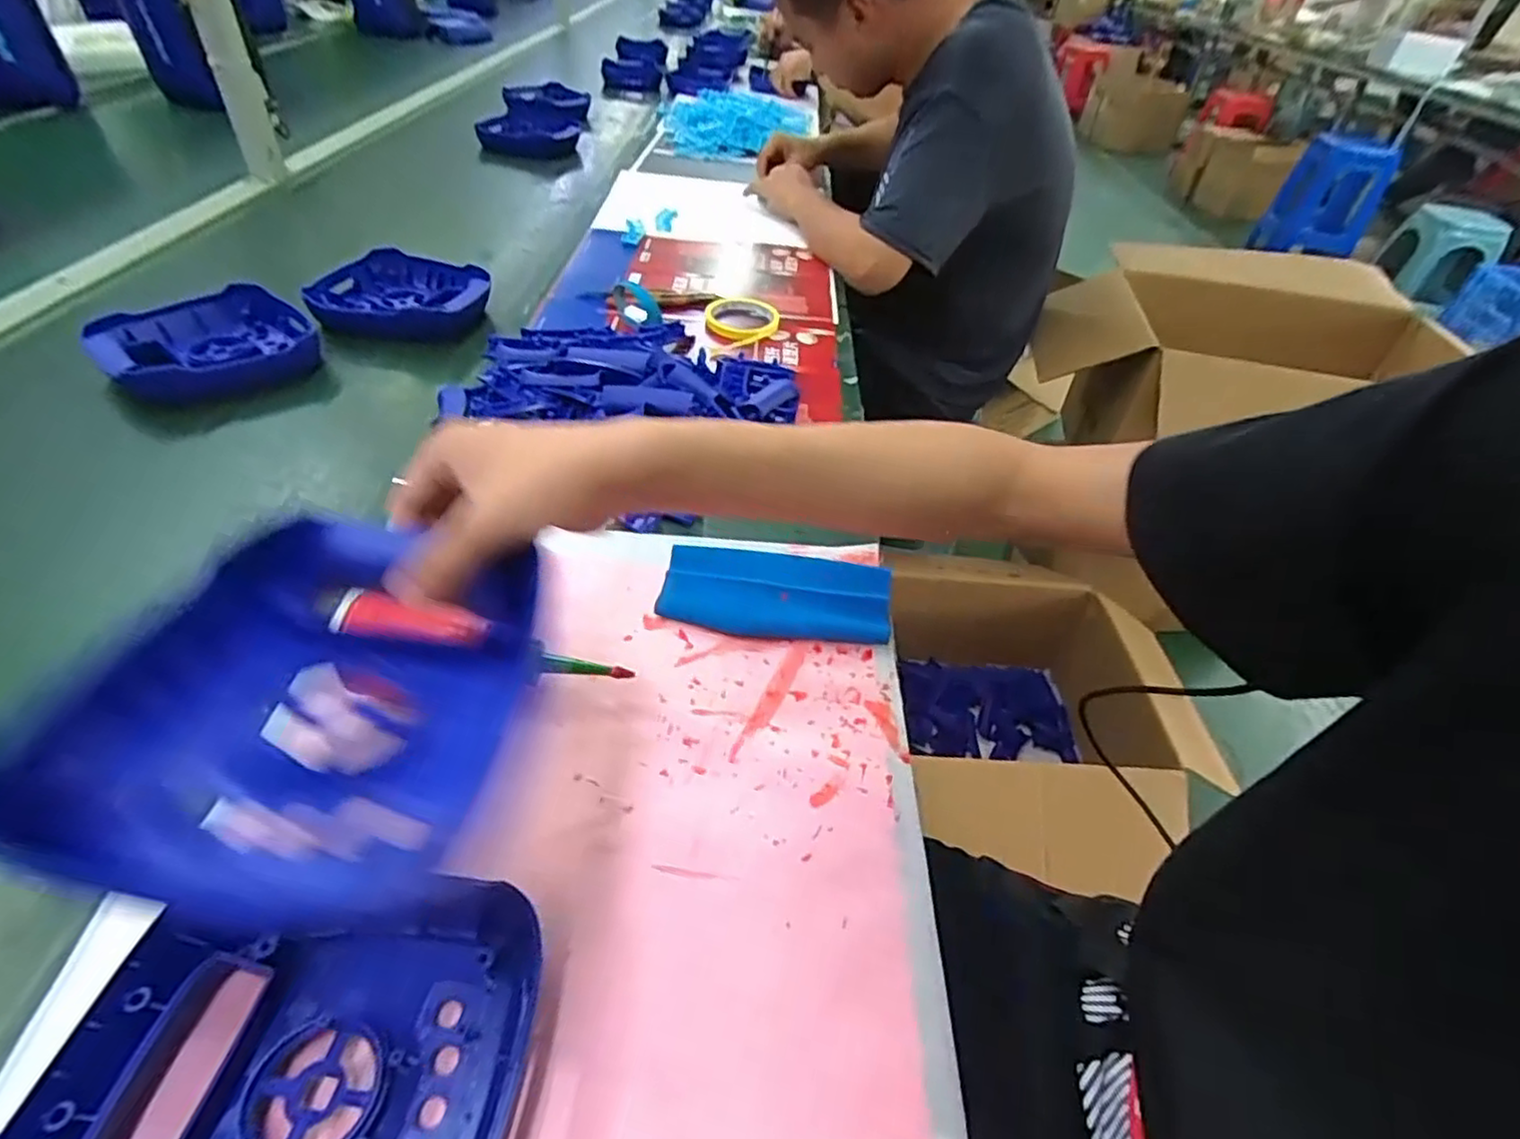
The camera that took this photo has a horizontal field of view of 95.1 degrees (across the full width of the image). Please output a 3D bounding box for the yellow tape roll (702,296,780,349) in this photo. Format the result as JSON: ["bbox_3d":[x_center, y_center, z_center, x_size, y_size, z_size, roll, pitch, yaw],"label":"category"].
[{"bbox_3d":[-0.021,-0.318,0.880,0.097,0.021,0.096,3,44,-3],"label":"yellow tape roll"}]

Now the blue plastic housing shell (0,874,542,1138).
[{"bbox_3d":[-0.196,0.214,0.292,0.174,0.035,0.165,5,45,-2],"label":"blue plastic housing shell"}]

